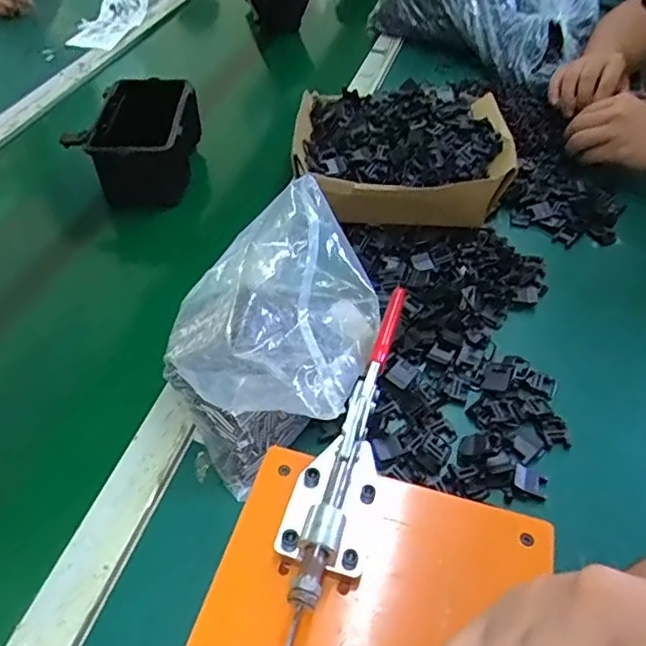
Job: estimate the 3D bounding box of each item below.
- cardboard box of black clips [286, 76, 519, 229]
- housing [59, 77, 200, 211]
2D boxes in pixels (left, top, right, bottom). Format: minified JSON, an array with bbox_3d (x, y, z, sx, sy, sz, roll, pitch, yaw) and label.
[{"bbox_3d":[0.086,-0.198,0.649,0.230,0.066,0.224,3,47,1],"label":"cardboard box of black clips"},{"bbox_3d":[-0.220,-0.225,0.707,0.122,0.074,0.173,-1,47,-3],"label":"housing"}]

